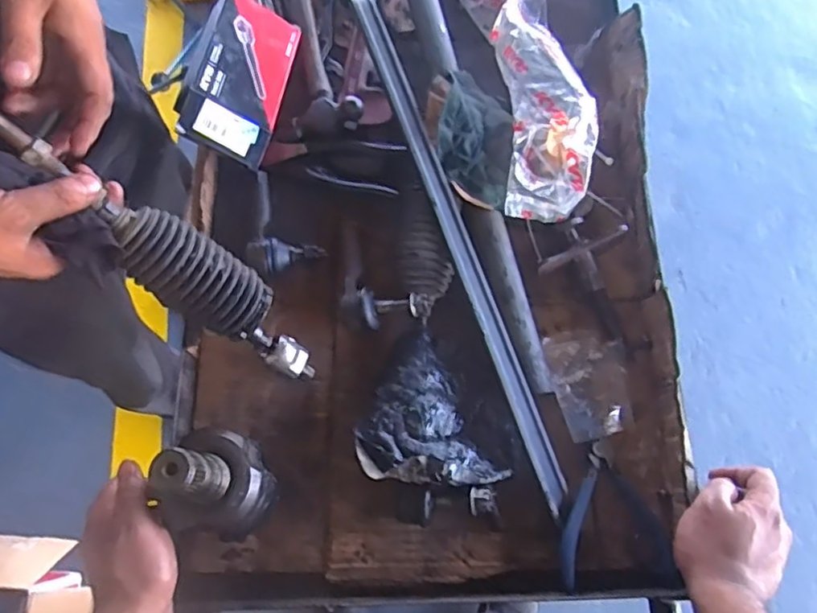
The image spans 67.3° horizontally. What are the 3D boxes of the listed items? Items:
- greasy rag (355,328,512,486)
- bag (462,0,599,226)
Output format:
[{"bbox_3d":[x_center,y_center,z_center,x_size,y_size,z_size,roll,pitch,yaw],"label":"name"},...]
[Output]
[{"bbox_3d":[0.004,0.105,0.546,0.110,0.052,0.153,-26,74,-10],"label":"greasy rag"},{"bbox_3d":[0.123,-0.269,0.669,0.105,0.075,0.388,-7,72,-4],"label":"bag"}]

